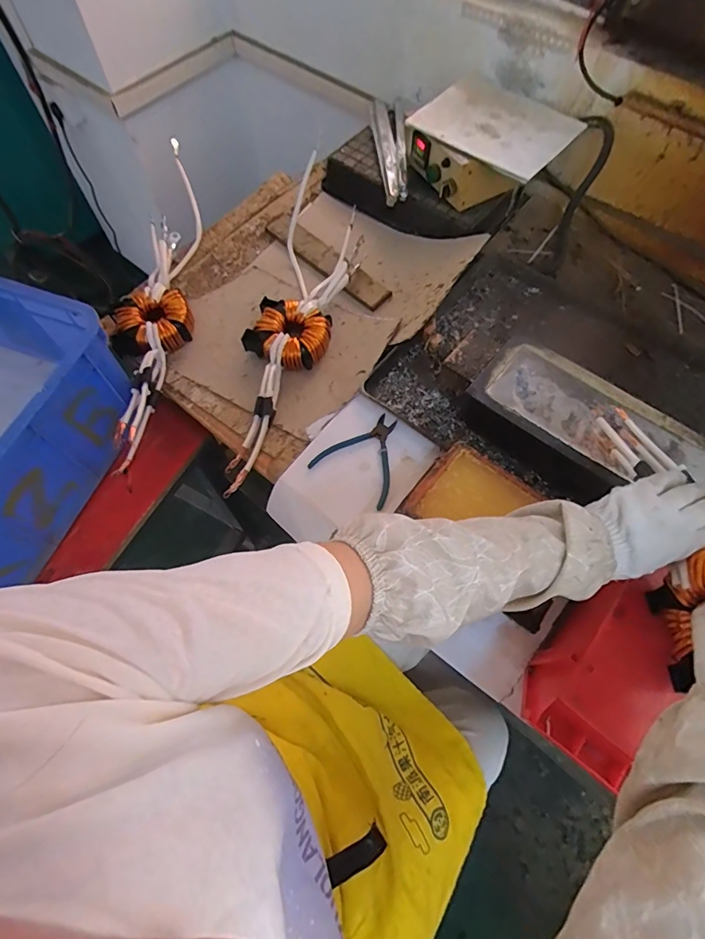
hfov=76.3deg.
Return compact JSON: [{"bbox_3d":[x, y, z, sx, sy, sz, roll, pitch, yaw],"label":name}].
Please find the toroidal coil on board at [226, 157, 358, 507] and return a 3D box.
[{"bbox_3d":[-0.100,-0.276,0.781,0.158,0.059,0.674,11,65,5],"label":"toroidal coil on board"}]

